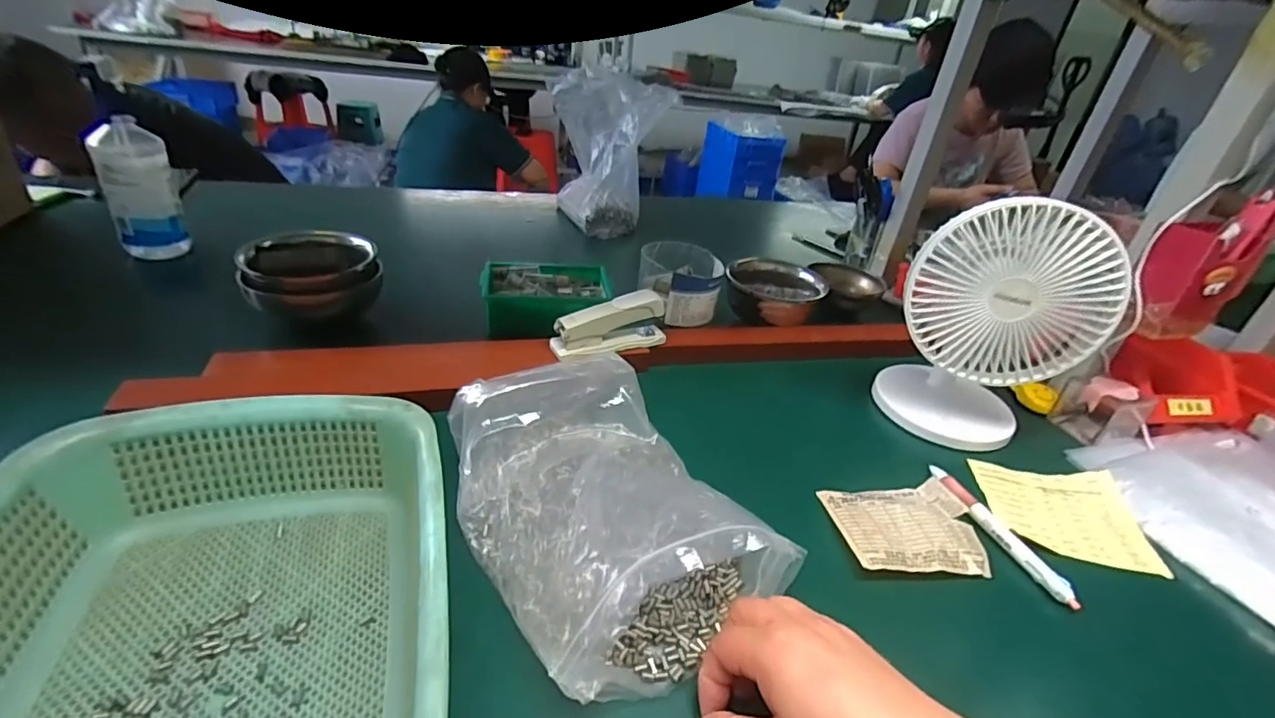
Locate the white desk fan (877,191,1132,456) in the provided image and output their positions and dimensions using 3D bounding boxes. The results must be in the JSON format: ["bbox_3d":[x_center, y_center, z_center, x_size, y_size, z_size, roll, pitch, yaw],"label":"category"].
[{"bbox_3d":[0.339,-0.043,0.556,0.165,0.238,0.125,15,29,11],"label":"white desk fan"}]

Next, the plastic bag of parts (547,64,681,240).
[{"bbox_3d":[-0.043,-0.365,0.996,0.196,0.229,0.224,-4,33,-20],"label":"plastic bag of parts"}]

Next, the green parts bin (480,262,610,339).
[{"bbox_3d":[-0.107,-0.074,0.674,0.149,0.052,0.109,-3,33,-18],"label":"green parts bin"}]

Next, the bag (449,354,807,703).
[{"bbox_3d":[-0.021,0.093,0.390,0.171,0.074,0.225,-15,38,-33],"label":"bag"}]

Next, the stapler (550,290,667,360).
[{"bbox_3d":[-0.024,-0.036,0.571,0.121,0.054,0.026,-10,36,-28],"label":"stapler"}]

